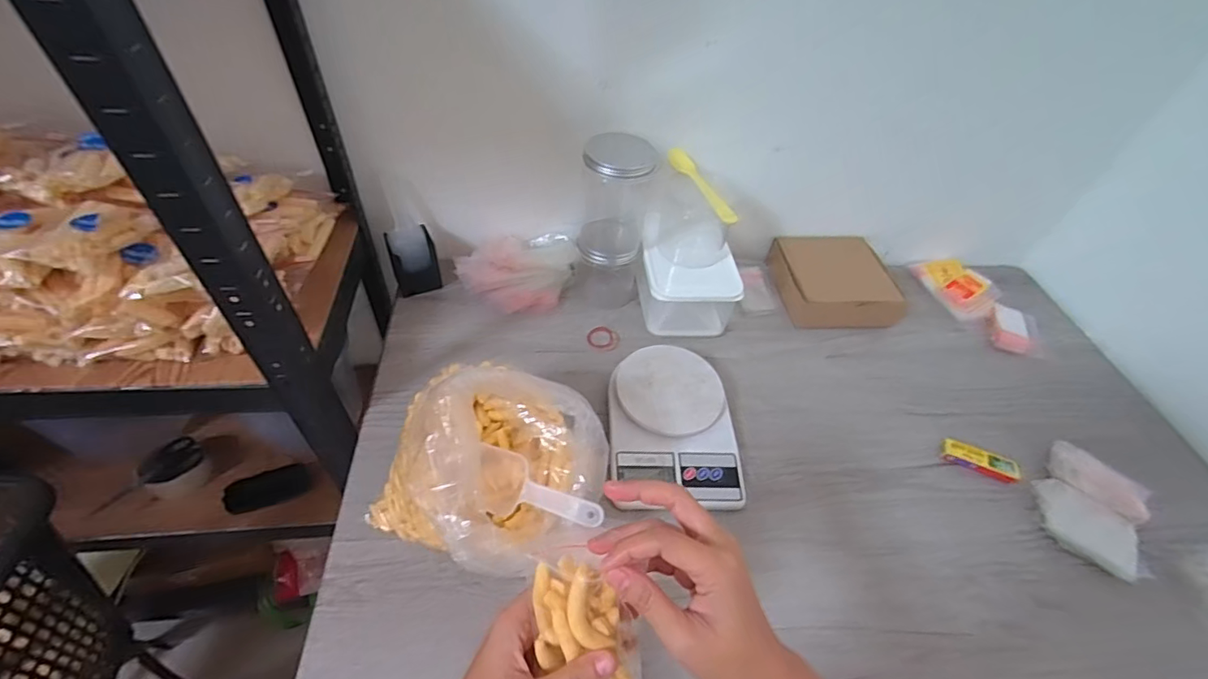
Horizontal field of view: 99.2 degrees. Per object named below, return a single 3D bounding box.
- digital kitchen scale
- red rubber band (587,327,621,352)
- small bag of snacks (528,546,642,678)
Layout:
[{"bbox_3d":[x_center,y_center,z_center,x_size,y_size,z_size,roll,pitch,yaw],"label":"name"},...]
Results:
[{"bbox_3d":[0.080,0.105,0.632,0.148,0.044,0.205,-1,51,-7],"label":"digital kitchen scale"},{"bbox_3d":[-0.001,0.000,0.736,0.045,0.006,0.039,28,53,16],"label":"red rubber band"},{"bbox_3d":[-0.006,0.178,0.301,0.049,0.033,0.113,-29,100,-26],"label":"small bag of snacks"}]

